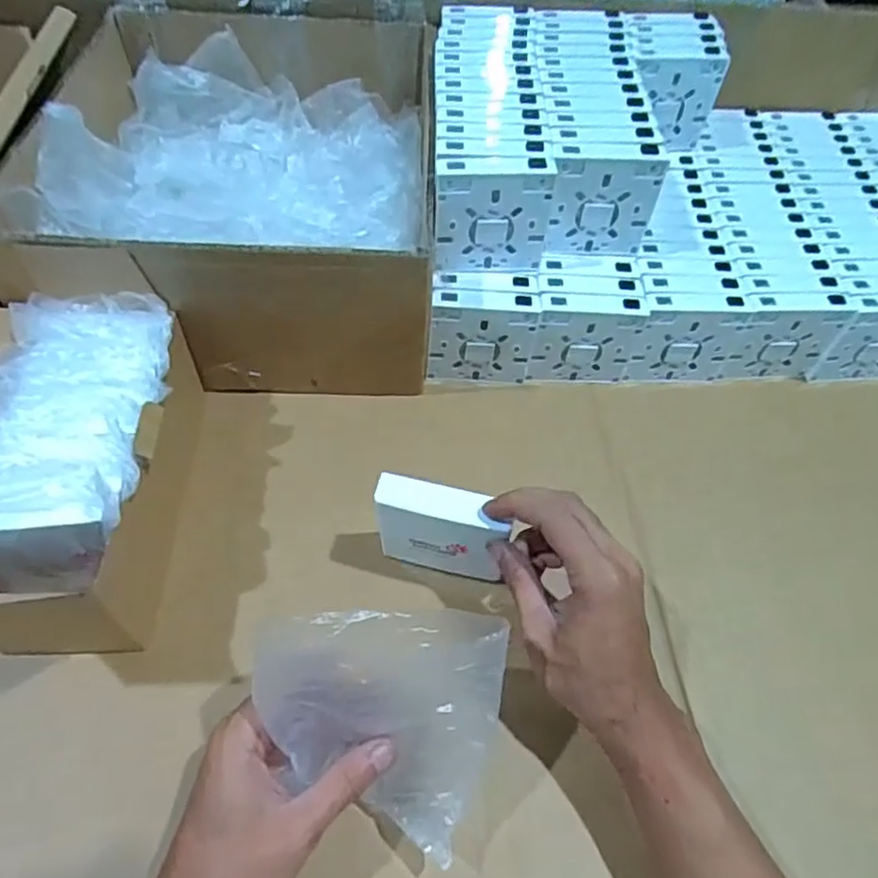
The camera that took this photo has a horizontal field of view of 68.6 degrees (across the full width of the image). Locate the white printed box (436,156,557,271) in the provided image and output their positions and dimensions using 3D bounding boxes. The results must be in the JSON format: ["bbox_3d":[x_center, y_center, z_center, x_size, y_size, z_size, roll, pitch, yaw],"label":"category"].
[{"bbox_3d":[0.040,-0.167,0.491,0.085,0.088,0.020,-2,55,-6],"label":"white printed box"}]

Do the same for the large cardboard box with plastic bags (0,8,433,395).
[{"bbox_3d":[-0.165,-0.215,0.565,0.294,0.145,0.327,0,55,-4],"label":"large cardboard box with plastic bags"}]

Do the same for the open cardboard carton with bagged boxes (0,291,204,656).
[{"bbox_3d":[-0.280,0.015,0.428,0.194,0.115,0.219,4,55,-1],"label":"open cardboard carton with bagged boxes"}]

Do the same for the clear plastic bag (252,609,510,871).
[{"bbox_3d":[-0.032,0.147,0.330,0.120,0.120,0.029,4,15,-5],"label":"clear plastic bag"}]

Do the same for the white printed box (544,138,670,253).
[{"bbox_3d":[0.127,-0.186,0.509,0.081,0.090,0.021,1,55,-4],"label":"white printed box"}]

